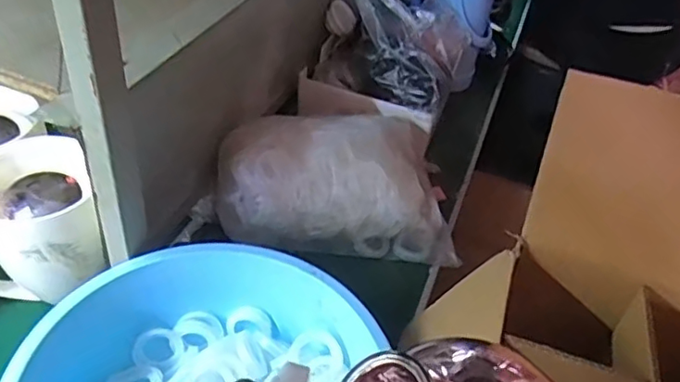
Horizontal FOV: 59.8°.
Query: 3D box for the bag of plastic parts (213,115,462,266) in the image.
[{"bbox_3d":[-0.007,-0.009,0.864,0.338,0.147,0.205,-5,42,-13],"label":"bag of plastic parts"}]

